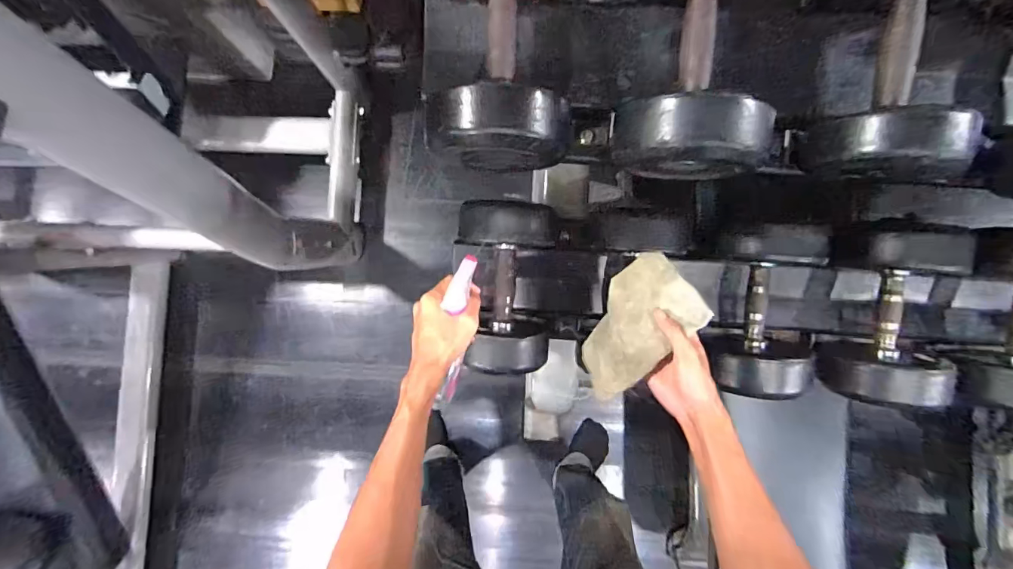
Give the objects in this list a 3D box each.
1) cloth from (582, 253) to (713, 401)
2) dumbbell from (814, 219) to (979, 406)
[{"bbox_3d":[0.151,0.057,0.543,0.046,0.196,0.103,-5,48,-35],"label":"cloth"},{"bbox_3d":[0.620,0.053,0.719,0.137,0.155,0.275,10,85,3],"label":"dumbbell"}]

